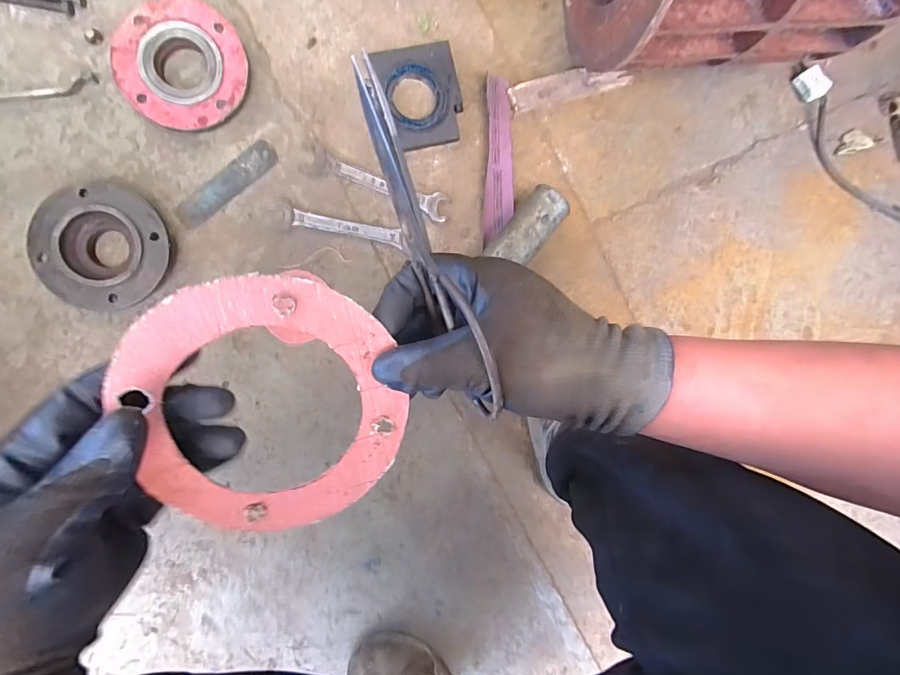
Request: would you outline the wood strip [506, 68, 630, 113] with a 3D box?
[{"bbox_3d":[0.177,-0.364,0.617,0.186,0.020,0.037,-16,95,-6],"label":"wood strip"}]

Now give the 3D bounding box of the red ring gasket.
[{"bbox_3d":[-0.098,0.043,0.240,0.139,0.006,0.153,-9,111,-11],"label":"red ring gasket"}]

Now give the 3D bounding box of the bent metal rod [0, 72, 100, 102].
[{"bbox_3d":[-0.540,-0.299,0.530,0.192,0.011,0.023,-16,95,-6],"label":"bent metal rod"}]

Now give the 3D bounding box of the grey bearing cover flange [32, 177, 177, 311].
[{"bbox_3d":[-0.429,-0.113,0.542,0.145,0.038,0.154,0,93,-8],"label":"grey bearing cover flange"}]

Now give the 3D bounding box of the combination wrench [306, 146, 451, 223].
[{"bbox_3d":[-0.096,-0.211,0.594,0.194,0.007,0.038,18,91,-8],"label":"combination wrench"}]

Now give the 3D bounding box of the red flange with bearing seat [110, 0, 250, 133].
[{"bbox_3d":[-0.334,-0.342,0.541,0.148,0.032,0.157,11,92,-8],"label":"red flange with bearing seat"}]

